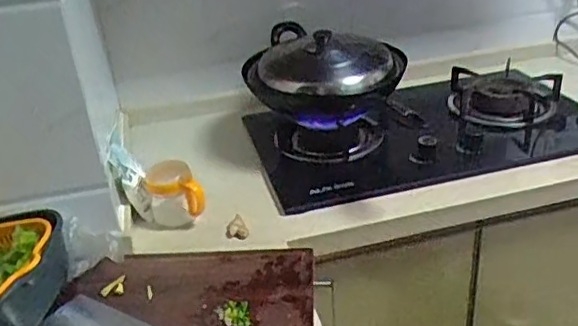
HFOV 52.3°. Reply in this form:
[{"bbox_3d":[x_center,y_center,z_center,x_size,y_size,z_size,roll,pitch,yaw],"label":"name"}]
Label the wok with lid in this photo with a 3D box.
[{"bbox_3d":[0.081,-0.194,1.241,0.309,0.174,0.298,2,29,13],"label":"wok with lid"}]

